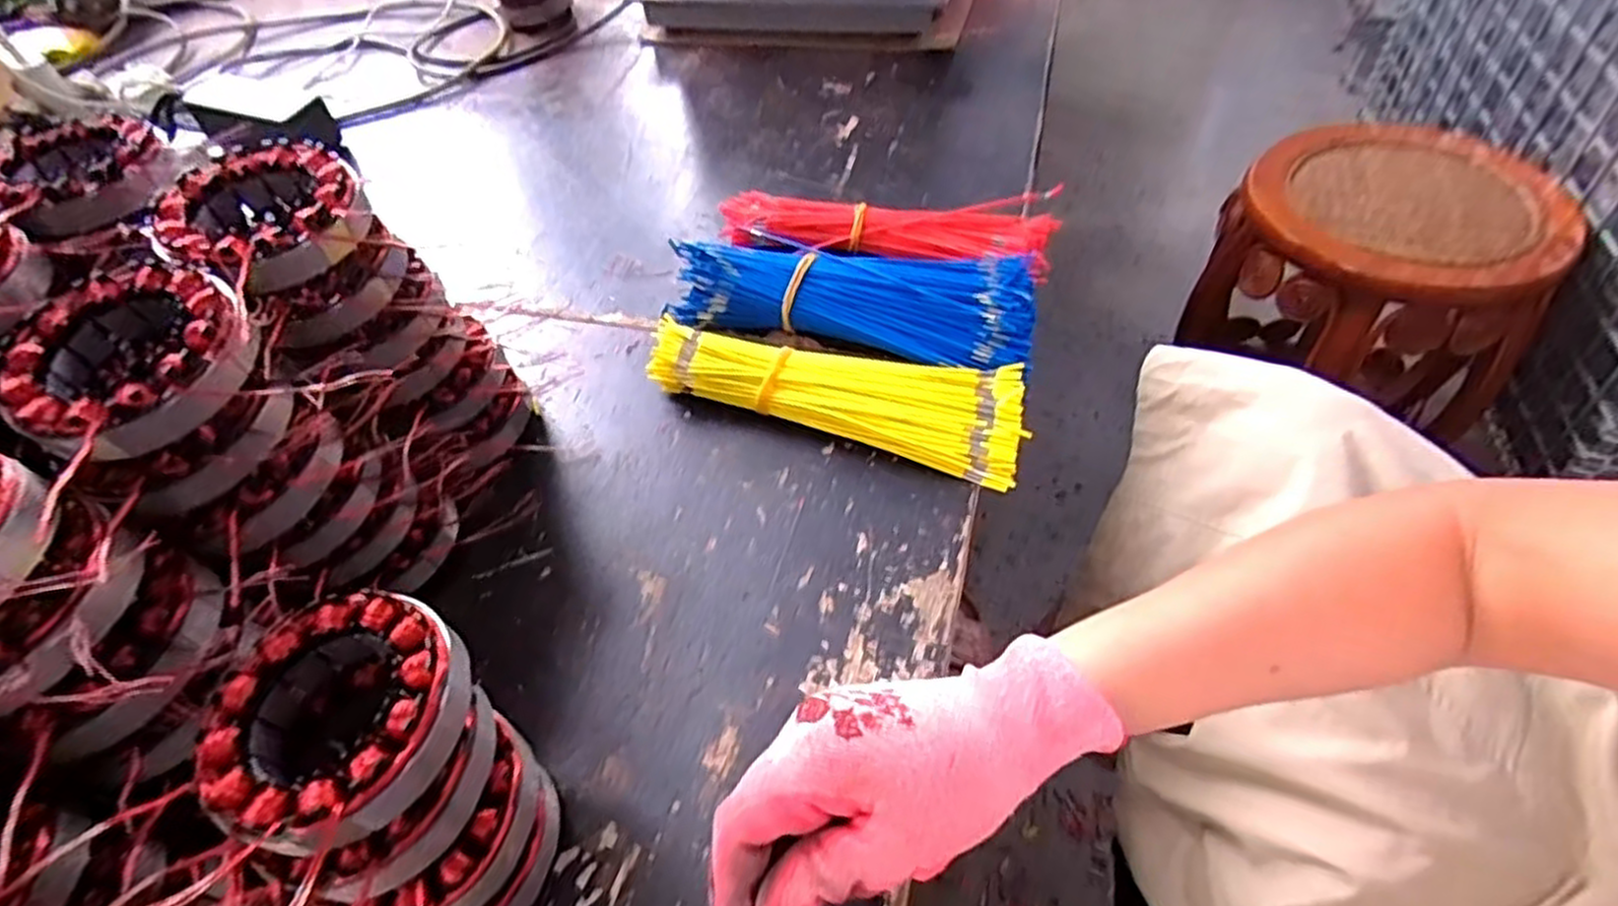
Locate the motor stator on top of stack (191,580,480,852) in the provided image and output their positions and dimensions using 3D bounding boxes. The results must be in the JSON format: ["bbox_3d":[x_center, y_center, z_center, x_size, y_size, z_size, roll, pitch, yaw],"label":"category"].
[{"bbox_3d":[-0.165,0.092,0.279,0.093,0.022,0.086,-3,51,4],"label":"motor stator on top of stack"}]

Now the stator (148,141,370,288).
[{"bbox_3d":[-0.255,-0.113,0.368,0.083,0.024,0.081,35,62,29],"label":"stator"}]

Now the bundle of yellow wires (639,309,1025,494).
[{"bbox_3d":[0.018,-0.043,0.495,0.236,0.034,0.072,17,54,19],"label":"bundle of yellow wires"}]

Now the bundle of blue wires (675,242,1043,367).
[{"bbox_3d":[0.028,-0.104,0.535,0.238,0.048,0.088,7,52,12],"label":"bundle of blue wires"}]

